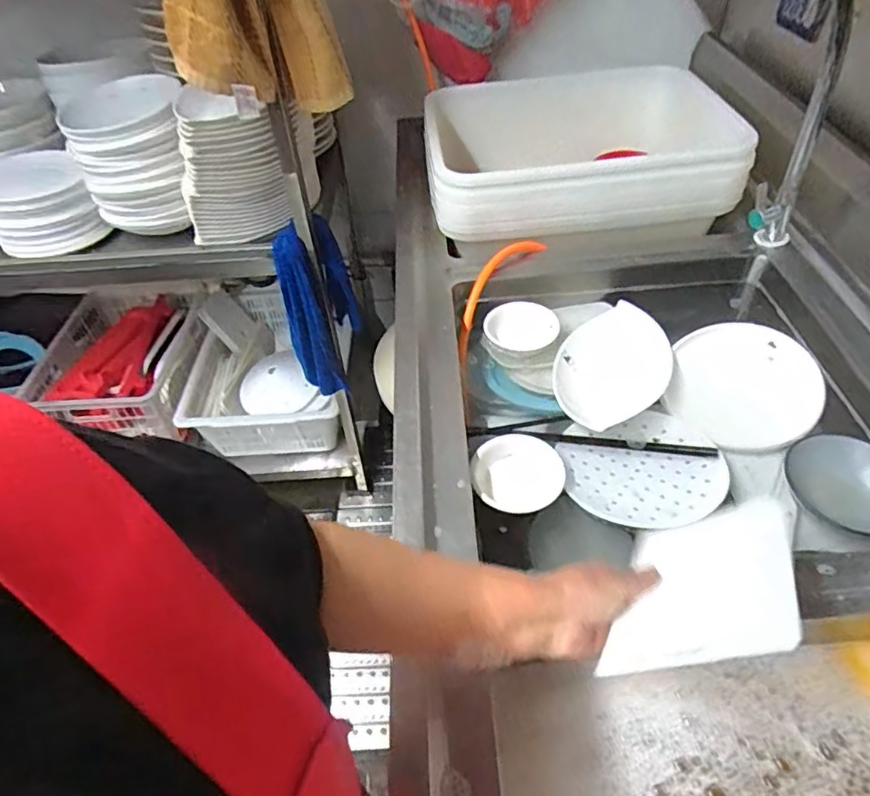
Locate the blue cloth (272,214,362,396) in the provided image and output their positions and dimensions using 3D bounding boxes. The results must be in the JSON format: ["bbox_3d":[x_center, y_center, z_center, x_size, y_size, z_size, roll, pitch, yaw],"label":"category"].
[{"bbox_3d":[-0.240,-0.205,1.190,0.098,0.339,0.207,2,48,7],"label":"blue cloth"}]

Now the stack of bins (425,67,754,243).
[{"bbox_3d":[0.261,-0.459,1.084,0.539,0.169,0.455,-5,47,1],"label":"stack of bins"}]

